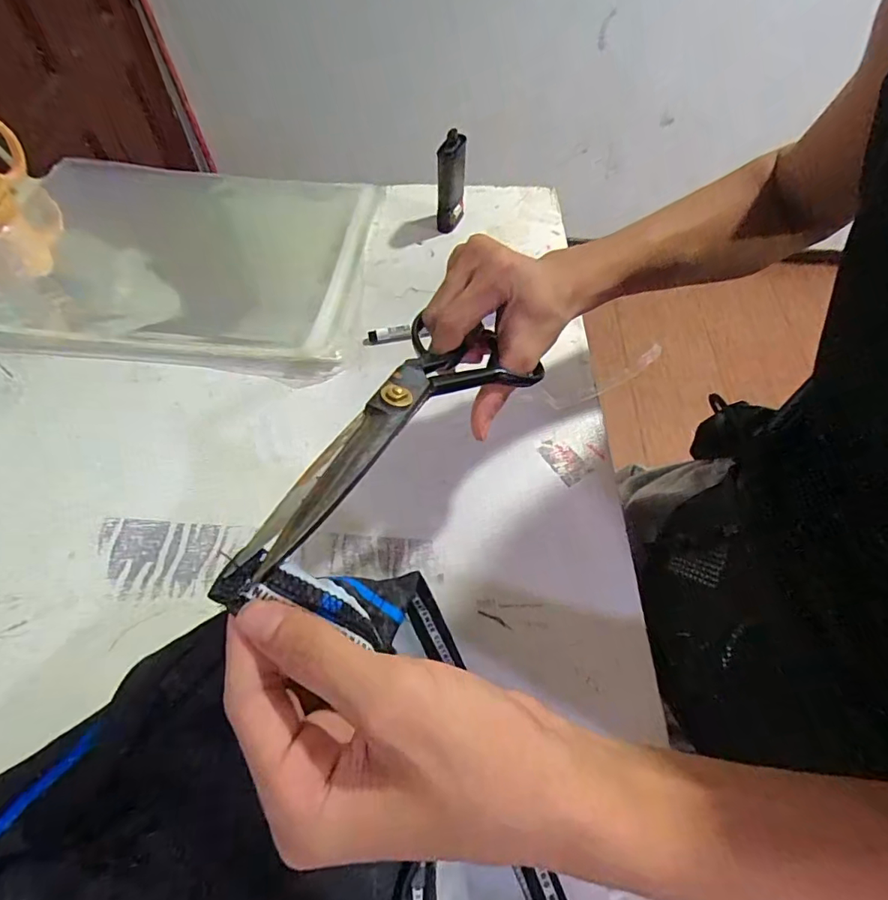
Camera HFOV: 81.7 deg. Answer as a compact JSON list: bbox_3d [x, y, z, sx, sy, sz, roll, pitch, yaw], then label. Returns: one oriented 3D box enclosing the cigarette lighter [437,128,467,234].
[{"bbox_3d":[0.007,-0.279,0.538,0.026,0.091,0.033,7,59,3],"label":"cigarette lighter"}]

